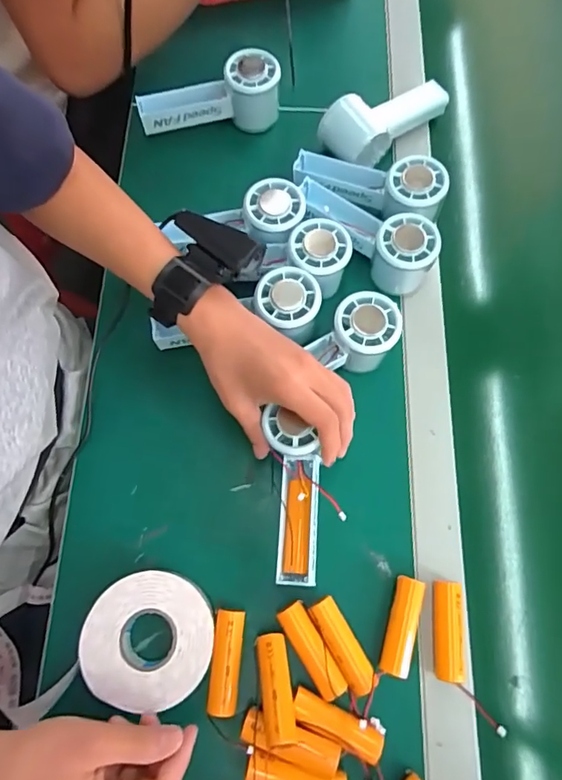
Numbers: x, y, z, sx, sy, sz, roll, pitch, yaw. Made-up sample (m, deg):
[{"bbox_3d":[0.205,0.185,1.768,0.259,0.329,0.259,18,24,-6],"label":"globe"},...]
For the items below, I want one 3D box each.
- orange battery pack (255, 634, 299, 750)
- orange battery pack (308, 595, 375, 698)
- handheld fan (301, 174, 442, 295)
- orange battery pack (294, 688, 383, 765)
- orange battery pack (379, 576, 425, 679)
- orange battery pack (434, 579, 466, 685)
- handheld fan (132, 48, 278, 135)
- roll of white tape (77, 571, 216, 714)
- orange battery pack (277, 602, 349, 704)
[{"bbox_3d":[-0.004,0.220,0.365,0.022,0.017,0.071,-10,54,-3],"label":"orange battery pack"},{"bbox_3d":[0.047,0.197,0.384,0.024,0.016,0.070,-28,76,-10],"label":"orange battery pack"},{"bbox_3d":[0.077,-0.153,0.480,0.150,0.057,0.055,32,75,8],"label":"handheld fan"},{"bbox_3d":[0.041,0.248,0.369,0.070,0.018,0.022,27,74,7],"label":"orange battery pack"},{"bbox_3d":[0.094,0.184,0.389,0.020,0.019,0.070,16,73,3],"label":"orange battery pack"},{"bbox_3d":[0.133,0.191,0.394,0.023,0.016,0.071,5,73,0],"label":"orange battery pack"},{"bbox_3d":[-0.076,-0.312,0.539,0.149,0.071,0.055,-7,73,-2],"label":"handheld fan"},{"bbox_3d":[-0.103,0.194,0.388,0.098,0.024,0.092,0,73,-1],"label":"roll of white tape"},{"bbox_3d":[0.024,0.201,0.385,0.022,0.021,0.071,-31,76,-10],"label":"orange battery pack"}]

